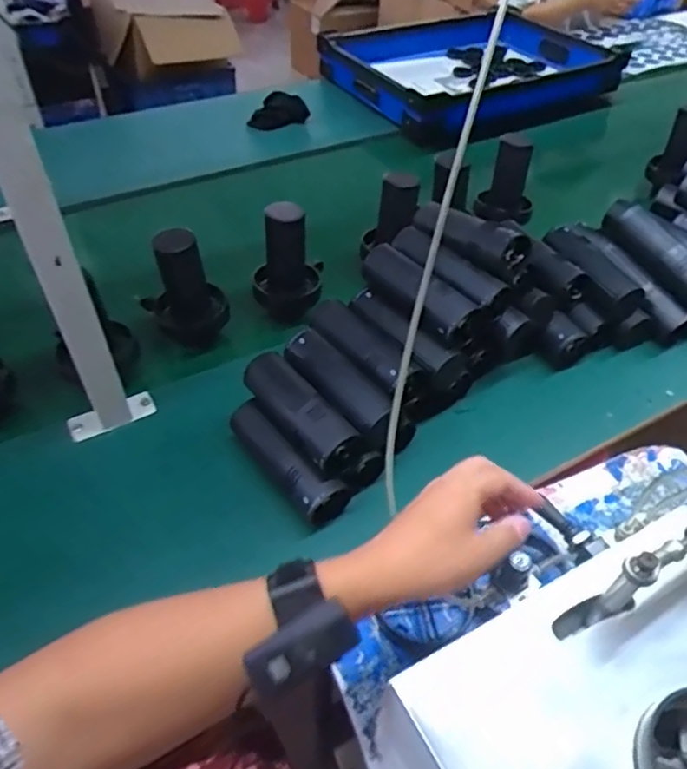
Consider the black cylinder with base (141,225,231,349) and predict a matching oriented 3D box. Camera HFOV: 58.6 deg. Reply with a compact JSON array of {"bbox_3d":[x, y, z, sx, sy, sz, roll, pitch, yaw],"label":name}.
[{"bbox_3d":[-0.213,-0.137,0.803,0.104,0.173,0.101,-10,48,-11],"label":"black cylinder with base"}]

